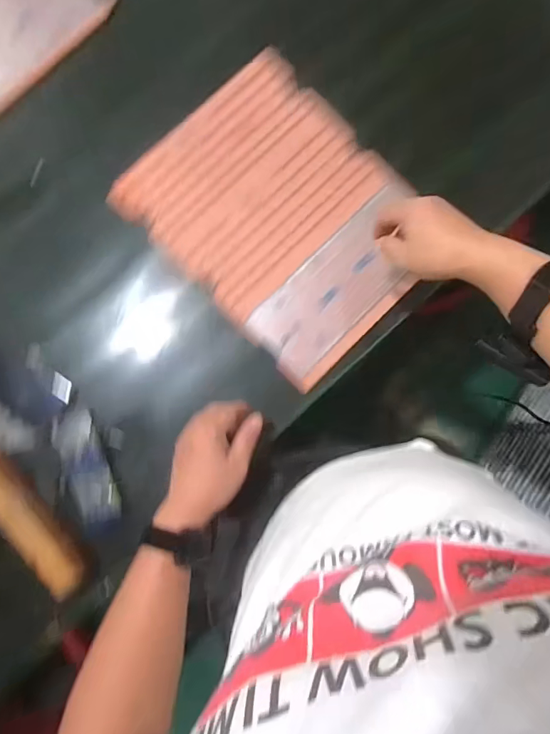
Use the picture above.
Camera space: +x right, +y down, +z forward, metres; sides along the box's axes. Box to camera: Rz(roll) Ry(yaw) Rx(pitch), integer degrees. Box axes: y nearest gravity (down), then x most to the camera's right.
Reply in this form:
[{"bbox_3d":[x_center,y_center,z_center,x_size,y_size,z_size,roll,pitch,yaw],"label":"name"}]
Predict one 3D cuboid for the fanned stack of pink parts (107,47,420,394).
[{"bbox_3d":[0.011,-0.202,0.608,0.290,0.021,0.370,-44,89,-5],"label":"fanned stack of pink parts"}]

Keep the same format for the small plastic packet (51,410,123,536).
[{"bbox_3d":[-0.239,0.135,0.579,0.053,0.011,0.155,-22,85,-4],"label":"small plastic packet"}]

